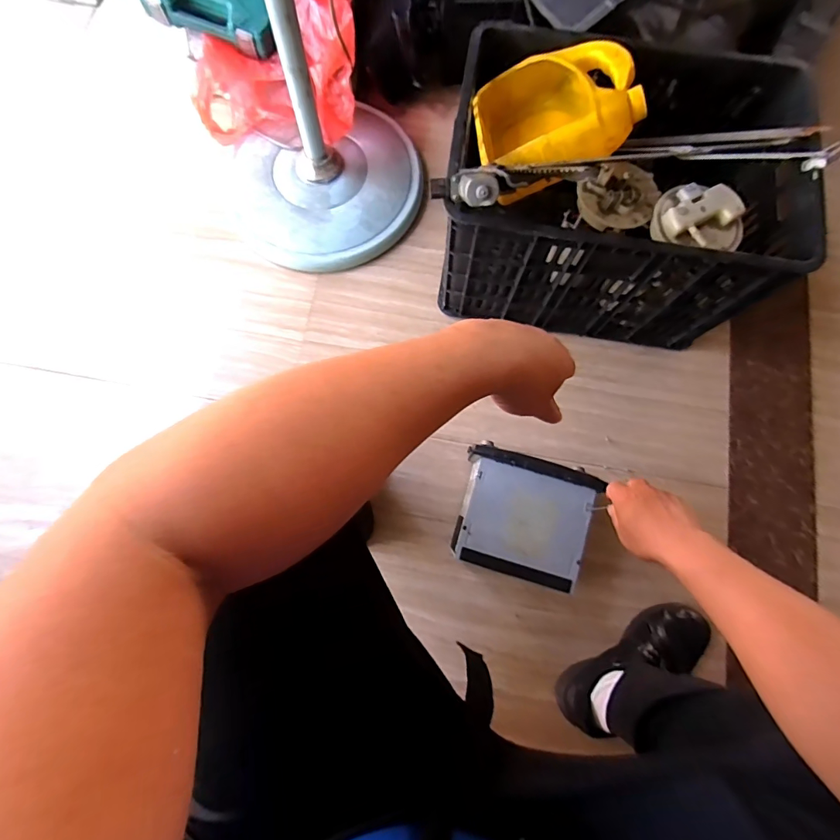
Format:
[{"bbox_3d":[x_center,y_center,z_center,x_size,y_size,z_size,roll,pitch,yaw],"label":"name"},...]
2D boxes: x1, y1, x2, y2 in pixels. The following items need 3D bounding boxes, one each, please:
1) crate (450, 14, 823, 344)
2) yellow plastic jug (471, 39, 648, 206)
[{"bbox_3d":[0.294,-0.360,0.737,0.482,0.298,0.362,7,76,1],"label":"crate"},{"bbox_3d":[0.199,-0.460,0.657,0.220,0.110,0.210,-12,57,25],"label":"yellow plastic jug"}]

